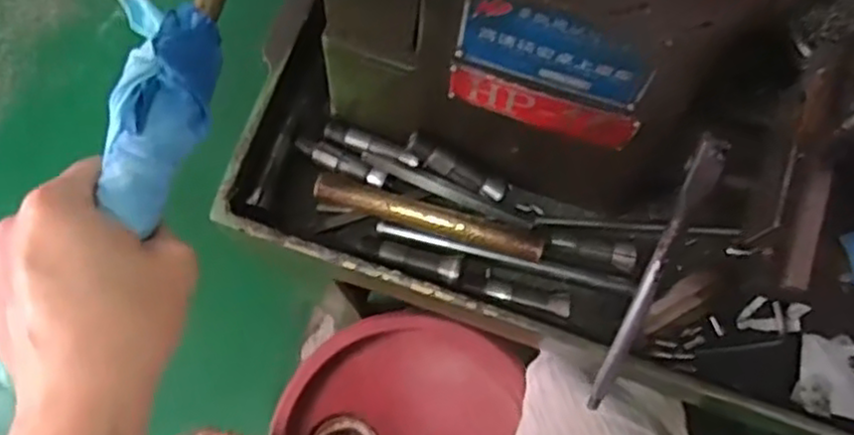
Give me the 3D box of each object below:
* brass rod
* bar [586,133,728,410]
[{"bbox_3d":[0.001,0.000,0.499,0.157,0.019,0.018,16,75,4],"label":"brass rod"},{"bbox_3d":[0.131,0.042,0.430,0.013,0.012,0.194,16,120,3],"label":"bar"}]

